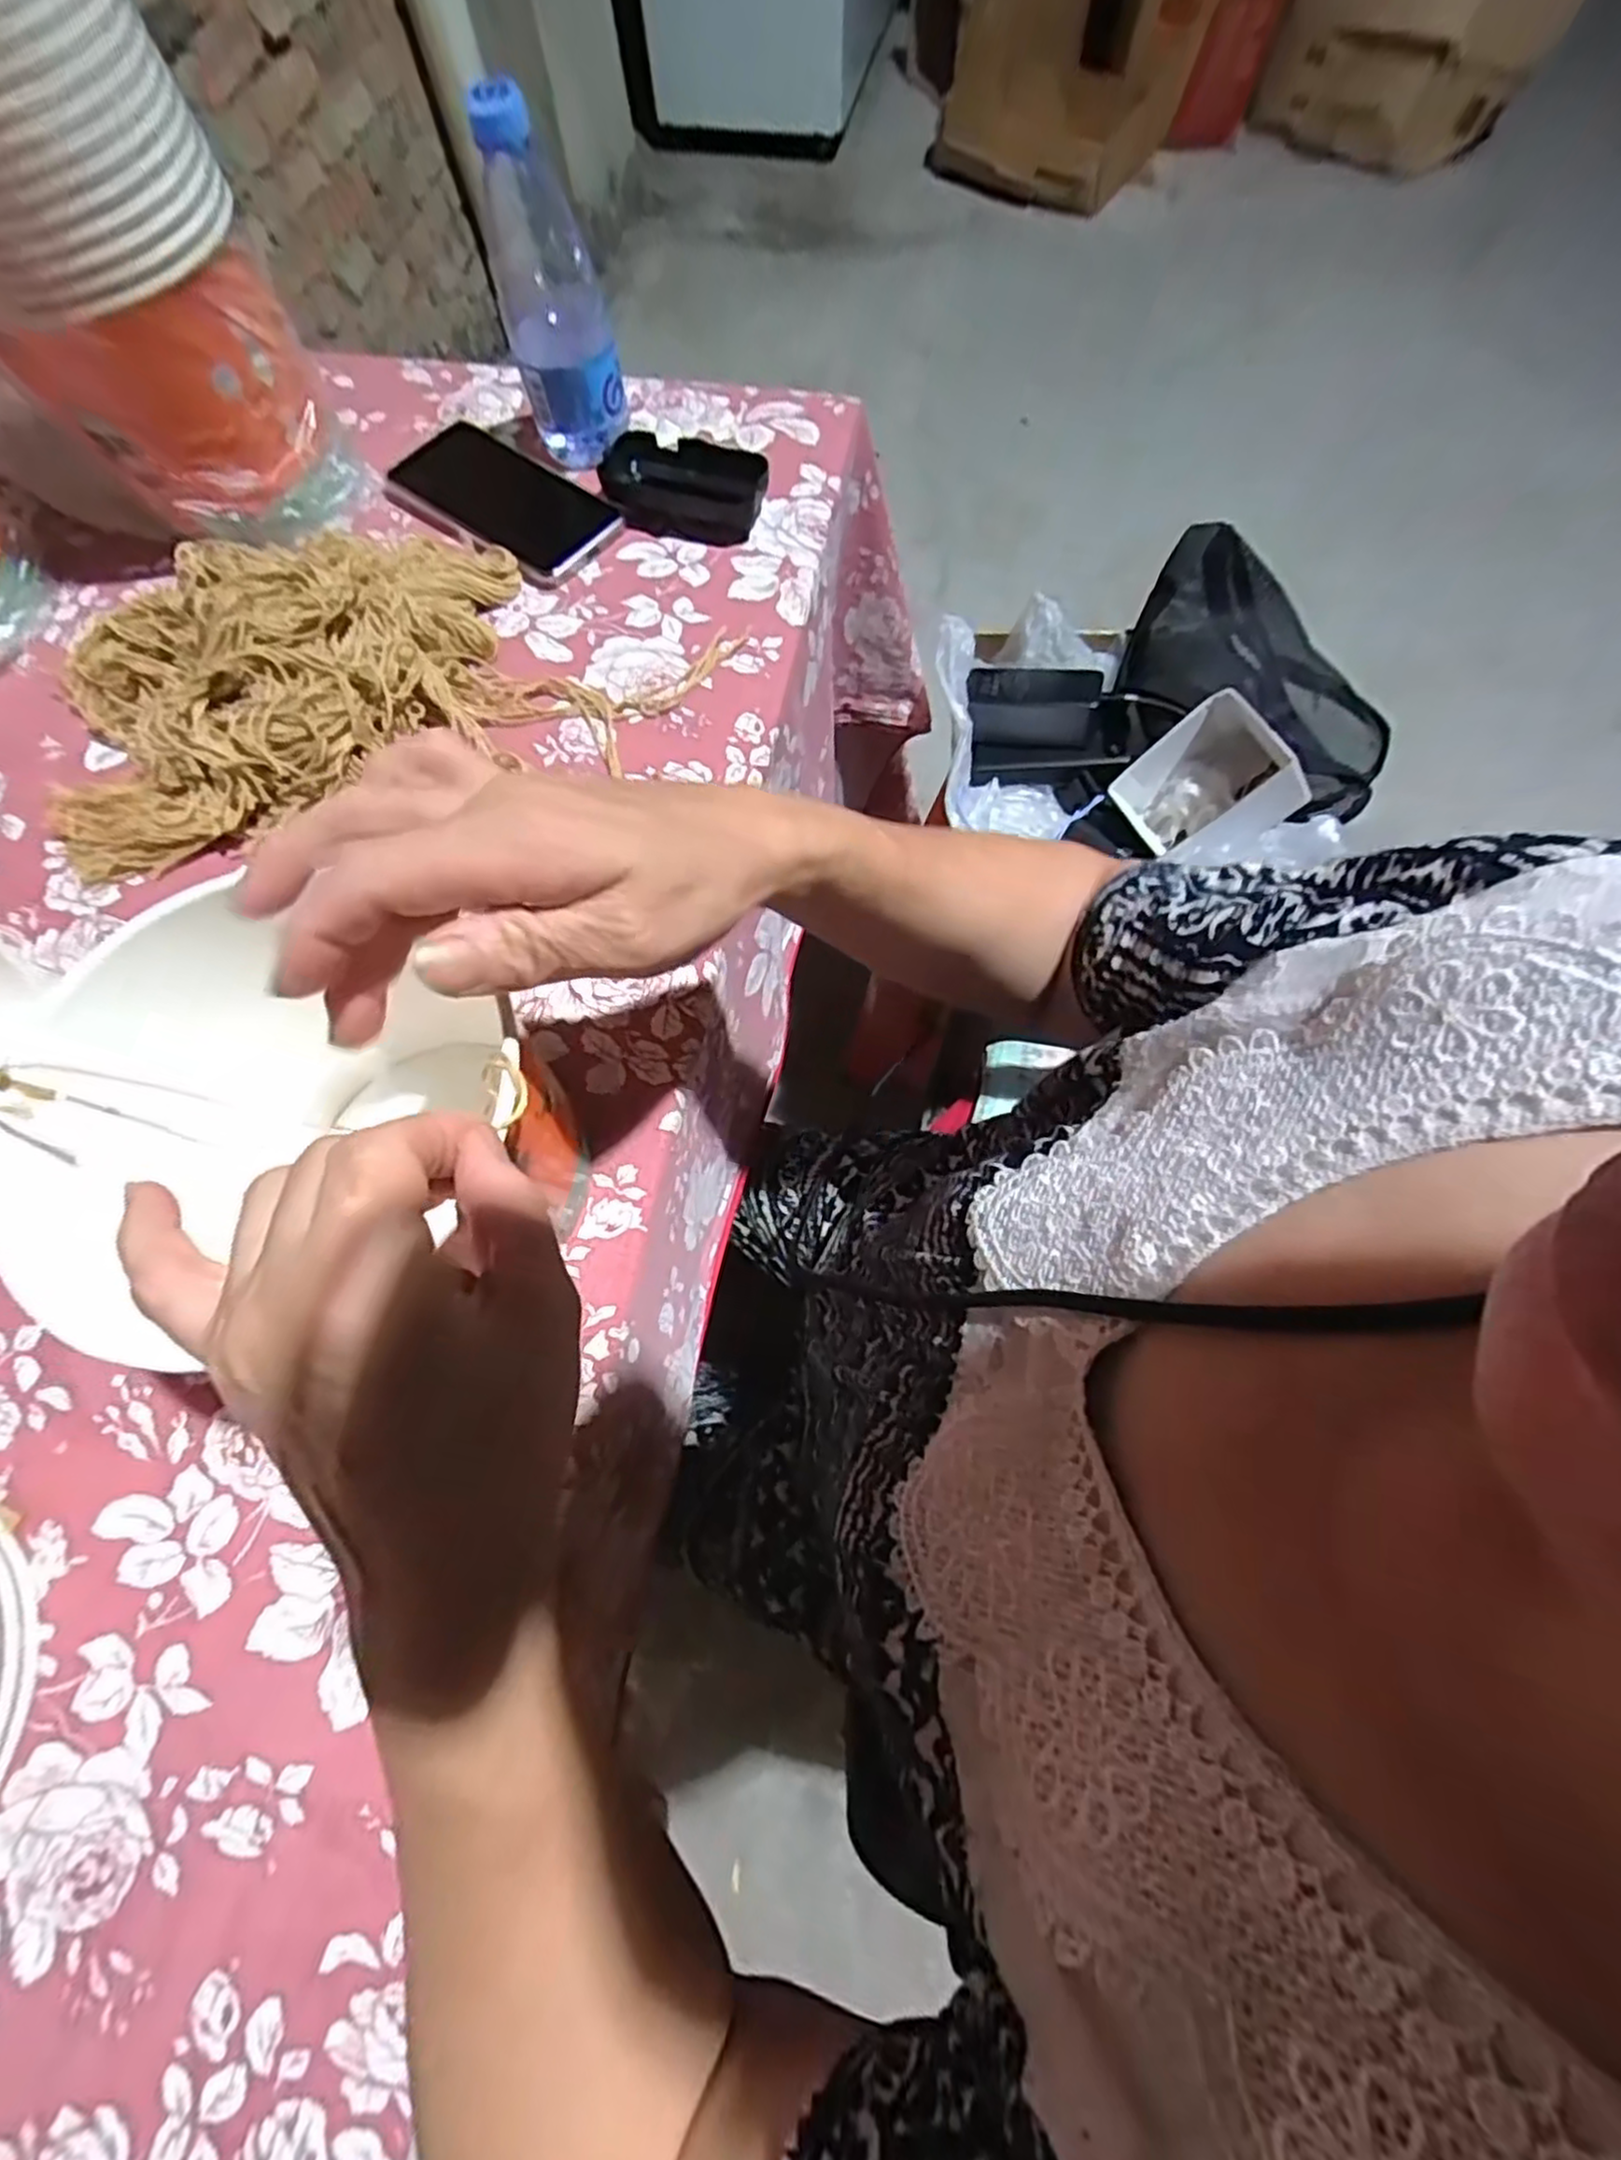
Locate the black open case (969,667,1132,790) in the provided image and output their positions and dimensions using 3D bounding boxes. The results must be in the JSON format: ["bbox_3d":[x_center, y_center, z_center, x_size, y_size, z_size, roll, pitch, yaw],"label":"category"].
[{"bbox_3d":[0.233,-0.355,0.745,0.150,0.063,0.097,2,70,3],"label":"black open case"}]

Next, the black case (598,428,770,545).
[{"bbox_3d":[-0.086,-0.402,0.504,0.115,0.027,0.063,19,72,9],"label":"black case"}]

